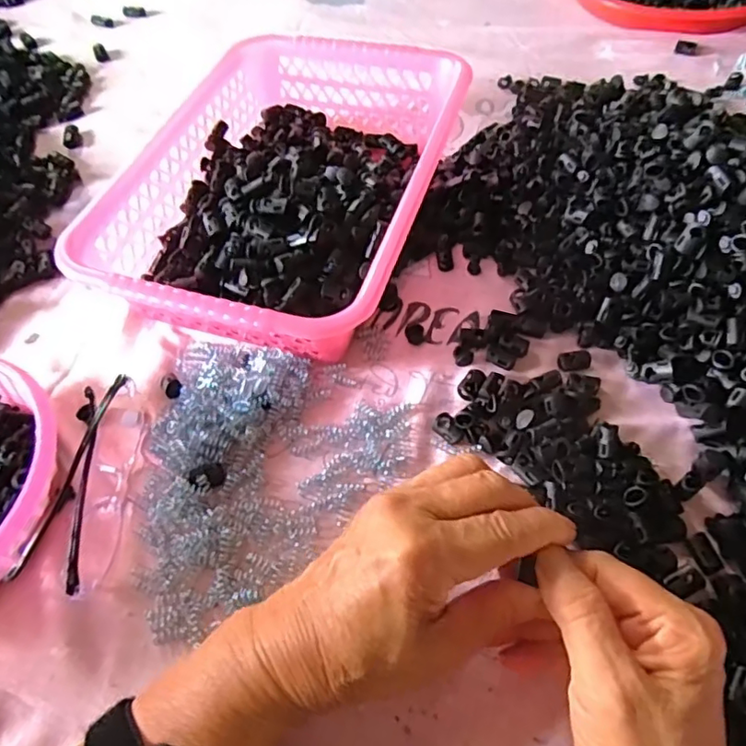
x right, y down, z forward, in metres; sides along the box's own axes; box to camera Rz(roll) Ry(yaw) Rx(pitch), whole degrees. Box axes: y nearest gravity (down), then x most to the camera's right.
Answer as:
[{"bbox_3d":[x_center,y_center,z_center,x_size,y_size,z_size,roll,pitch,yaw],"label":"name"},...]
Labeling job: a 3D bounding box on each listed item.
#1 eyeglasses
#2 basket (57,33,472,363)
[{"bbox_3d":[-0.170,0.061,0.335,0.045,0.030,0.127,1,56,4],"label":"eyeglasses"},{"bbox_3d":[-0.061,-0.145,0.435,0.216,0.069,0.298,13,58,11],"label":"basket"}]

